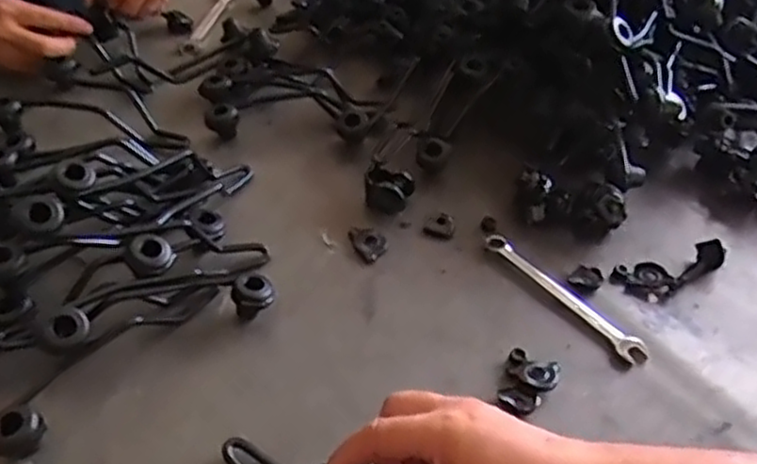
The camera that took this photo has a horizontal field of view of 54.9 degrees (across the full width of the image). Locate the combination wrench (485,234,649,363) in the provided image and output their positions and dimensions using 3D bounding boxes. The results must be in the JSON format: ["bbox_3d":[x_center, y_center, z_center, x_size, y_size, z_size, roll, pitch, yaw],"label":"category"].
[{"bbox_3d":[0.156,0.053,0.623,0.022,0.009,0.166,-29,53,-32],"label":"combination wrench"}]

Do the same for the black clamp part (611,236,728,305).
[{"bbox_3d":[0.259,0.029,0.646,0.100,0.025,0.043,-14,46,-21],"label":"black clamp part"}]

